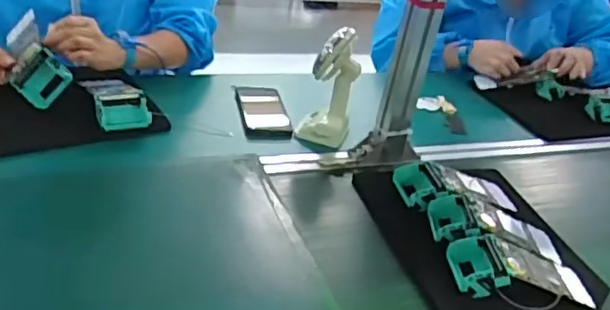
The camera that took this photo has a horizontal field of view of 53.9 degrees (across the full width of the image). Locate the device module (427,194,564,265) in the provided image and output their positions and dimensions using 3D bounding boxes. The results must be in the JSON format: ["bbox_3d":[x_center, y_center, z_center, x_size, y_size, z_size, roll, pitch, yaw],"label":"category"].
[{"bbox_3d":[0.246,0.094,0.780,0.164,0.044,0.082,12,27,-12],"label":"device module"}]

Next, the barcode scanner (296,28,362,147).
[{"bbox_3d":[0.036,-0.105,0.929,0.086,0.173,0.074,4,28,2],"label":"barcode scanner"}]

